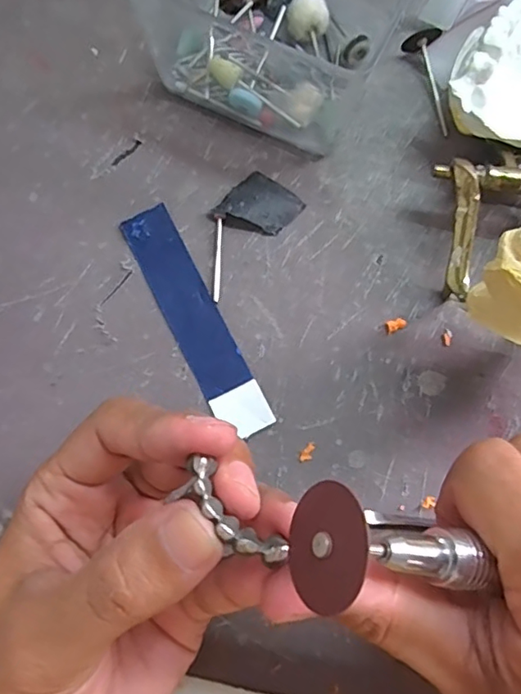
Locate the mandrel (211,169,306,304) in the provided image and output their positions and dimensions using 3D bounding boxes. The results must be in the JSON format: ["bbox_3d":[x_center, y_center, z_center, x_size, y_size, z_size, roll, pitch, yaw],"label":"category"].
[{"bbox_3d":[-0.009,-0.049,0.231,0.028,0.007,0.056,38,80,6],"label":"mandrel"}]

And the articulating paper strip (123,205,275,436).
[{"bbox_3d":[-0.026,-0.011,0.224,0.021,0.004,0.102,-28,80,-7],"label":"articulating paper strip"}]

